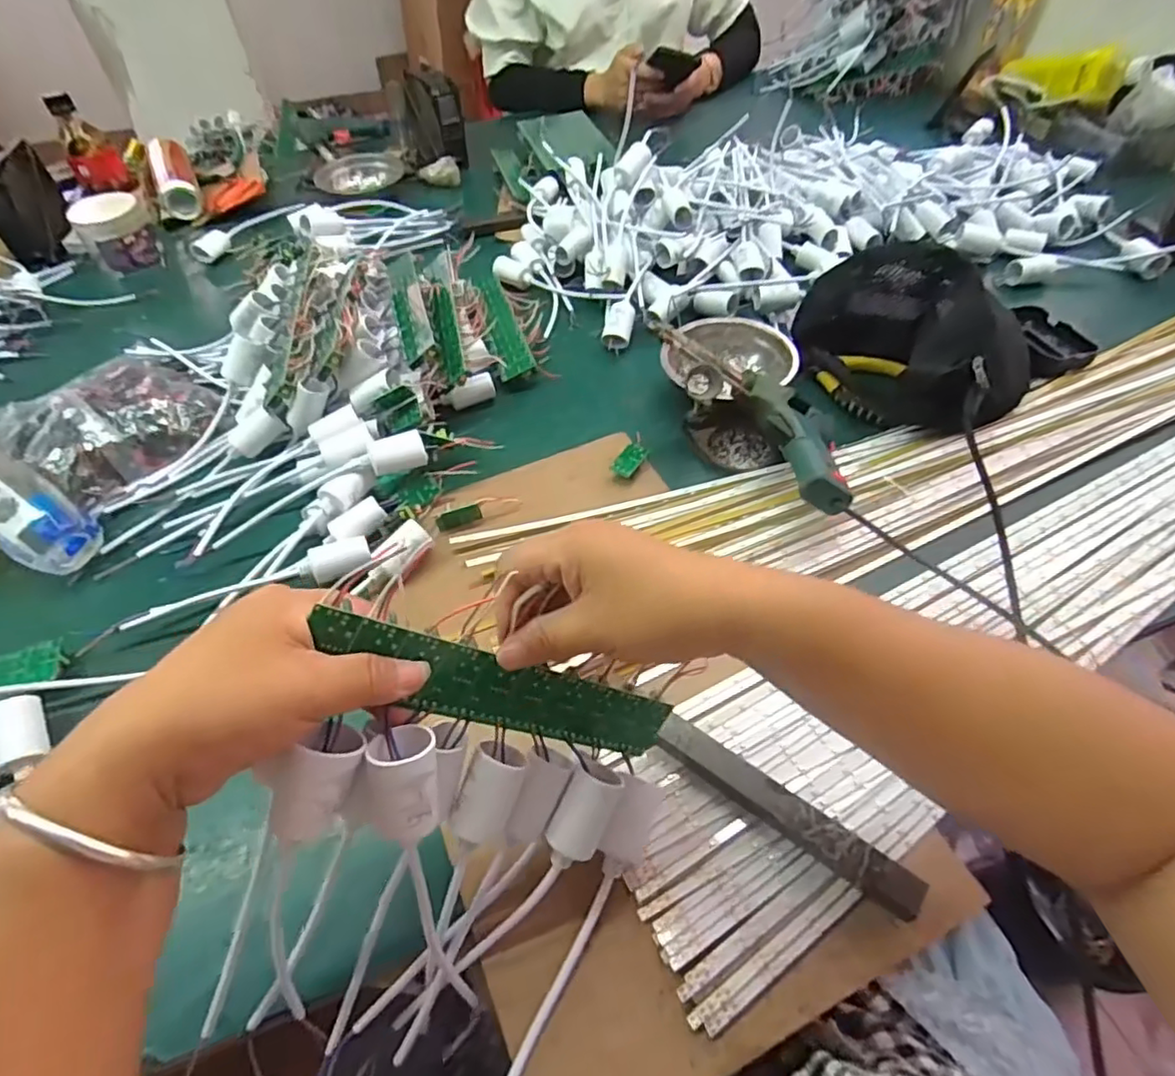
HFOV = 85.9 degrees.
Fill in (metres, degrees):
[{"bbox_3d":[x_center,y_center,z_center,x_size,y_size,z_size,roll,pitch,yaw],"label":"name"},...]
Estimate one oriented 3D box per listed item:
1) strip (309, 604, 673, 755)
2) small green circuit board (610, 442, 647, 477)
[{"bbox_3d":[-0.038,0.078,0.314,0.035,0.197,0.004,-60,32,9],"label":"strip"},{"bbox_3d":[0.038,-0.071,0.565,0.021,0.004,0.035,33,72,21],"label":"small green circuit board"}]

